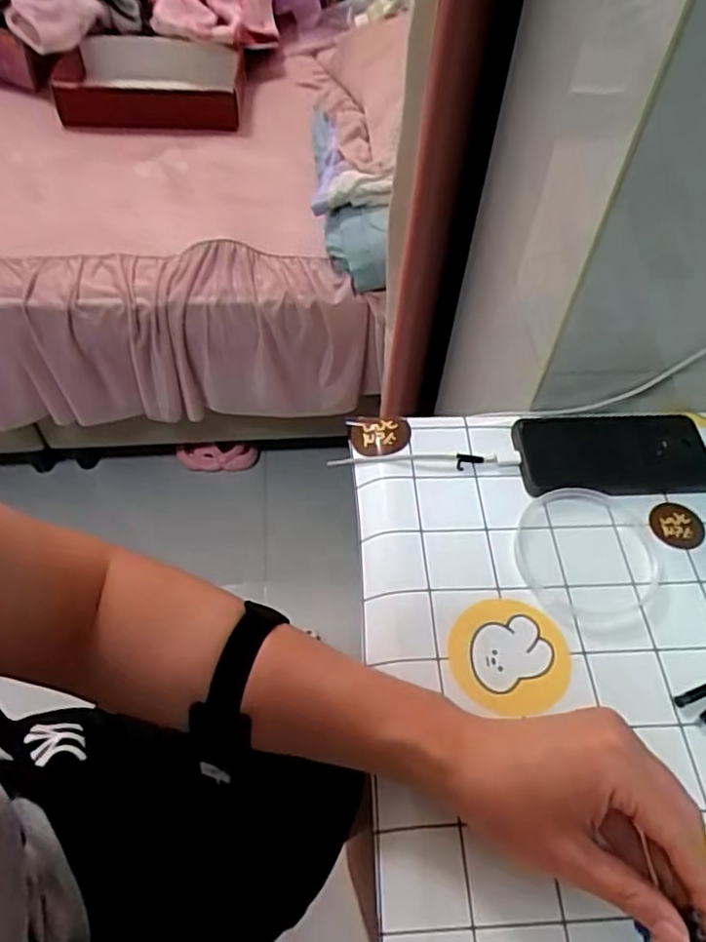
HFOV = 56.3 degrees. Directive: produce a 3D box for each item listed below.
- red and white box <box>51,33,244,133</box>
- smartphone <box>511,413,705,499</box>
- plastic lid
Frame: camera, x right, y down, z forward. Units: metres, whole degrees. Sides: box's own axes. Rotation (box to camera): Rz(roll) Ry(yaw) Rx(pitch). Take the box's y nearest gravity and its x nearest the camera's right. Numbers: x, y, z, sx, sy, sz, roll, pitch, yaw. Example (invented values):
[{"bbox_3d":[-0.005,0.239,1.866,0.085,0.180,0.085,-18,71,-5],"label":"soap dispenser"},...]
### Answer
[{"bbox_3d":[-0.378,-0.740,1.251,0.337,0.083,0.228,3,55,0],"label":"red and white box"},{"bbox_3d":[0.208,-0.014,0.523,0.154,0.008,0.076,0,55,-2],"label":"smartphone"},{"bbox_3d":[0.169,0.060,0.475,0.098,0.009,0.108,19,56,11],"label":"plastic lid"}]

